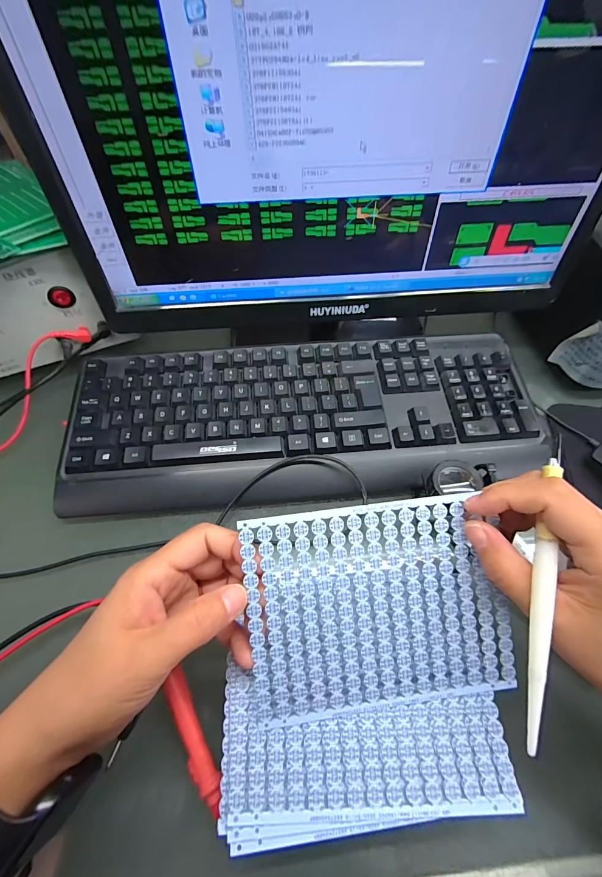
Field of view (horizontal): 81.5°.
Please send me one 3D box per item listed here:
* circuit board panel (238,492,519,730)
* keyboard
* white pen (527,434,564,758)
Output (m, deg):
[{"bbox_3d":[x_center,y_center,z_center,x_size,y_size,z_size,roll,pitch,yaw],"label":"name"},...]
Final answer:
[{"bbox_3d":[0.045,0.098,0.202,0.145,0.004,0.117,-6,90,-5],"label":"circuit board panel"},{"bbox_3d":[0.006,-0.020,0.335,0.425,0.043,0.153,-4,58,-3],"label":"keyboard"},{"bbox_3d":[0.121,0.072,0.175,0.008,0.007,0.146,12,78,7],"label":"white pen"}]

